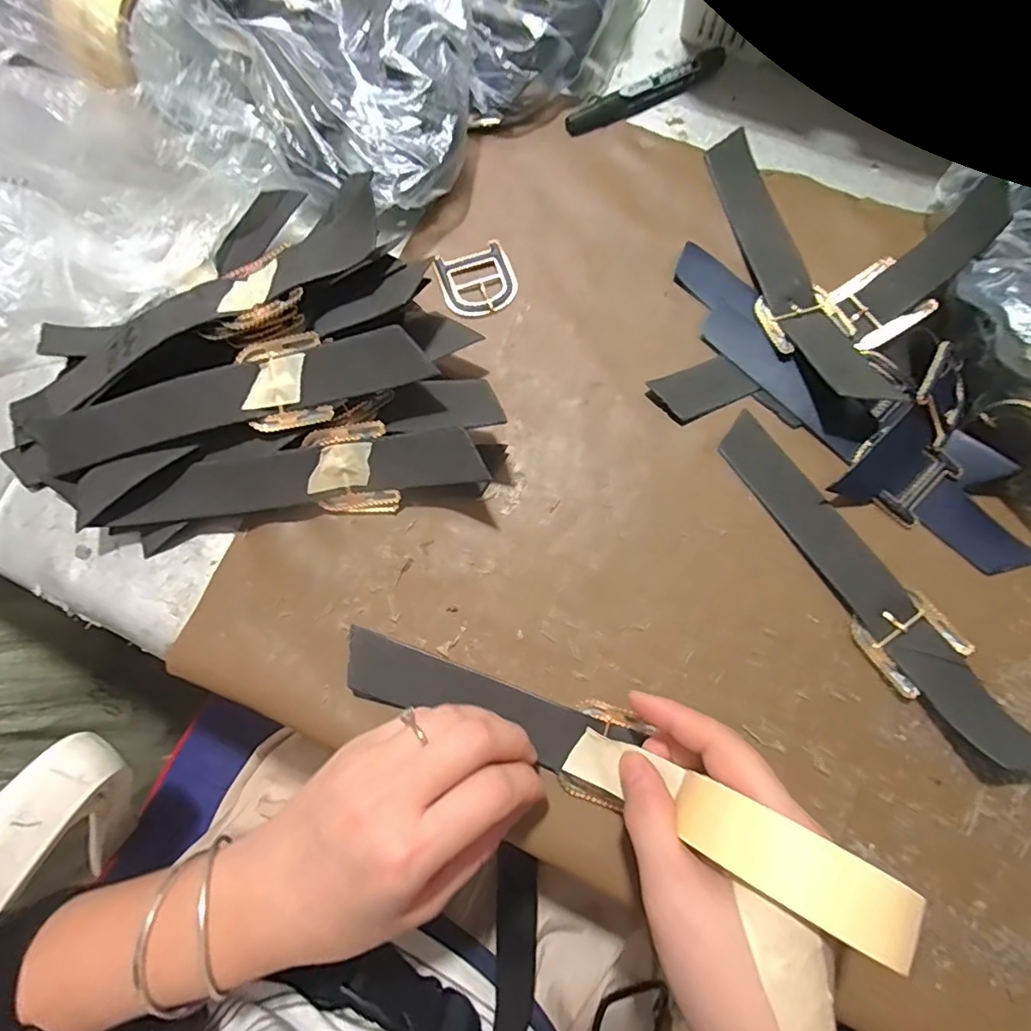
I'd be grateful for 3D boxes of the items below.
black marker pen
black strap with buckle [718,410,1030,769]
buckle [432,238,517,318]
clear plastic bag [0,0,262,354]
[{"bbox_3d":[0.096,-0.308,0.390,0.133,0.015,0.019,-30,76,-7],"label":"black marker pen"},{"bbox_3d":[0.191,0.037,0.295,0.047,0.015,0.222,-36,77,-8],"label":"black strap with buckle"},{"bbox_3d":[-0.025,-0.155,0.354,0.050,0.005,0.049,-17,75,-4],"label":"buckle"},{"bbox_3d":[-0.337,-0.237,0.327,0.199,0.116,0.275,-44,79,-10],"label":"clear plastic bag"}]

